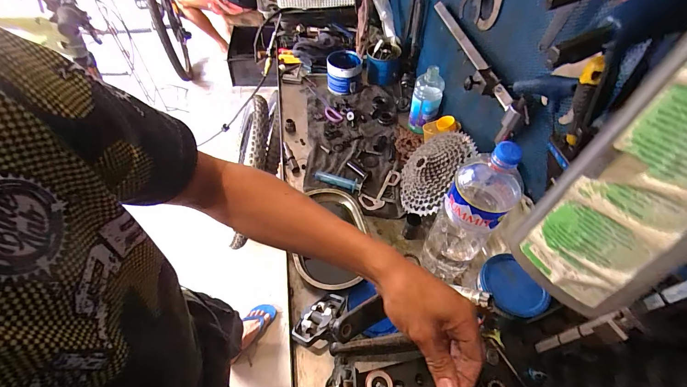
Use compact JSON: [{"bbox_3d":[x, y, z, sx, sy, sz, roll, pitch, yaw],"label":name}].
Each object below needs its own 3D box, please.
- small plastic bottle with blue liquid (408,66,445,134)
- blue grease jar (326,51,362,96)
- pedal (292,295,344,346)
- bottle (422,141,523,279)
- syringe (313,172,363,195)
[{"bbox_3d":[0.208,-0.238,0.791,0.061,0.152,0.076,-19,56,-15],"label":"small plastic bottle with blue liquid"},{"bbox_3d":[0.001,-0.359,0.920,0.105,0.084,0.096,-1,53,-2],"label":"blue grease jar"},{"bbox_3d":[-0.041,0.207,0.519,0.094,0.024,0.078,-44,28,-15],"label":"pedal"},{"bbox_3d":[0.204,0.035,0.498,0.093,0.294,0.097,30,58,19],"label":"bottle"},{"bbox_3d":[-0.014,-0.029,0.718,0.113,0.021,0.031,14,54,9],"label":"syringe"}]

